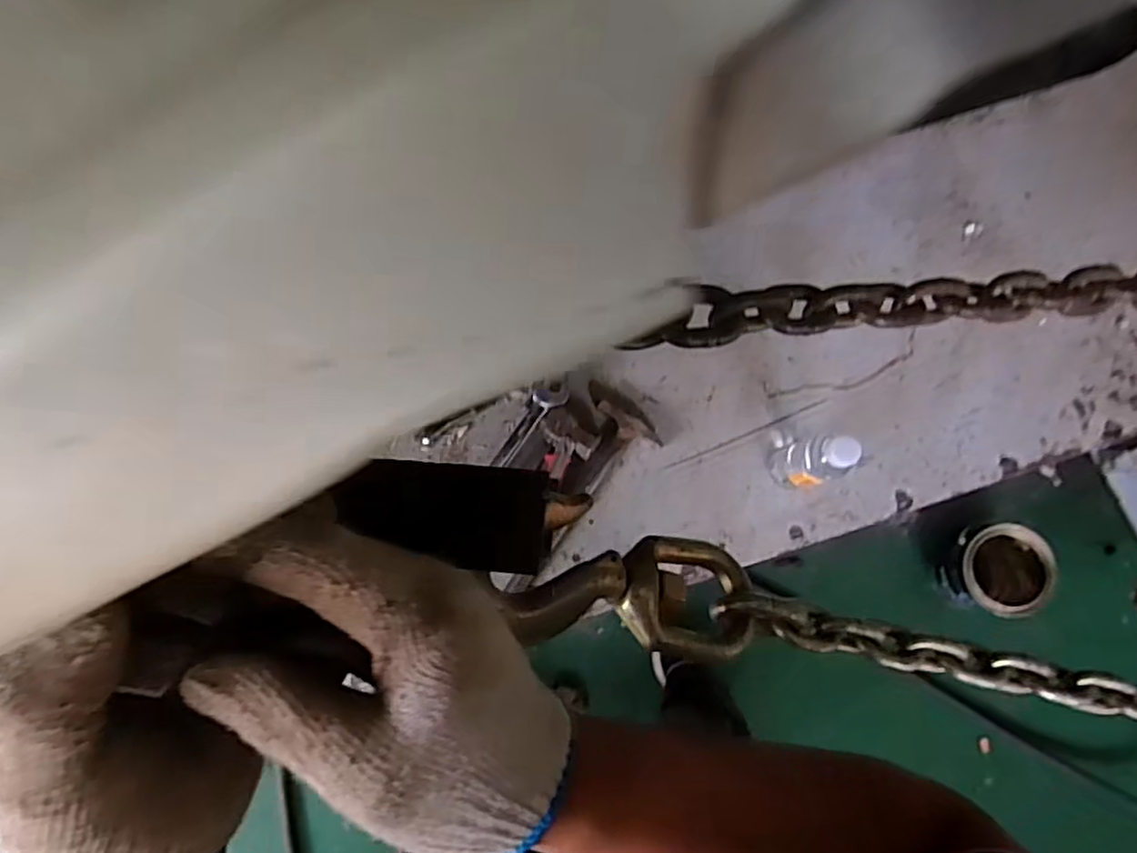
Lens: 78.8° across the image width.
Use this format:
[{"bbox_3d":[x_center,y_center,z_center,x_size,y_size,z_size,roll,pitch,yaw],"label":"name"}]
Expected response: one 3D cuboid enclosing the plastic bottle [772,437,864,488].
[{"bbox_3d":[0.289,0.035,0.808,0.065,0.200,0.052,-27,81,-3],"label":"plastic bottle"}]

